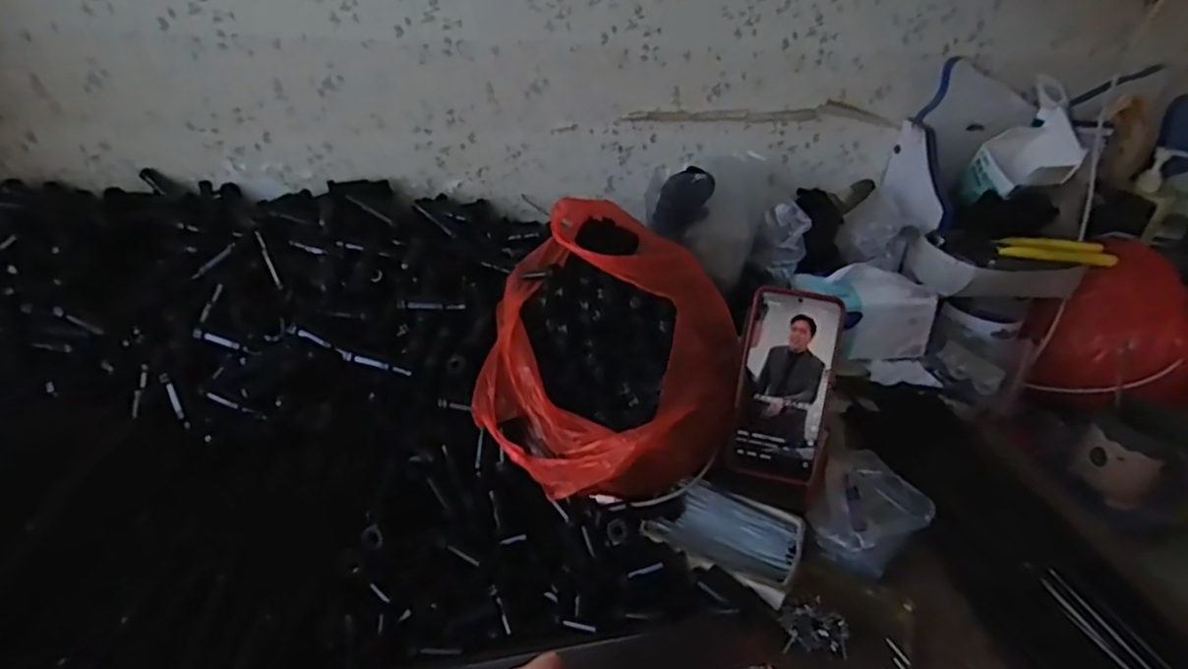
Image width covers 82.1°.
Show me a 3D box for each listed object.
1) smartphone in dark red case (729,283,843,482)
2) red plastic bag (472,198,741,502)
[{"bbox_3d":[0.167,0.044,0.596,0.079,0.163,0.007,9,1,9],"label":"smartphone in dark red case"},{"bbox_3d":[0.018,0.013,0.632,0.218,0.143,0.283,7,33,5],"label":"red plastic bag"}]

